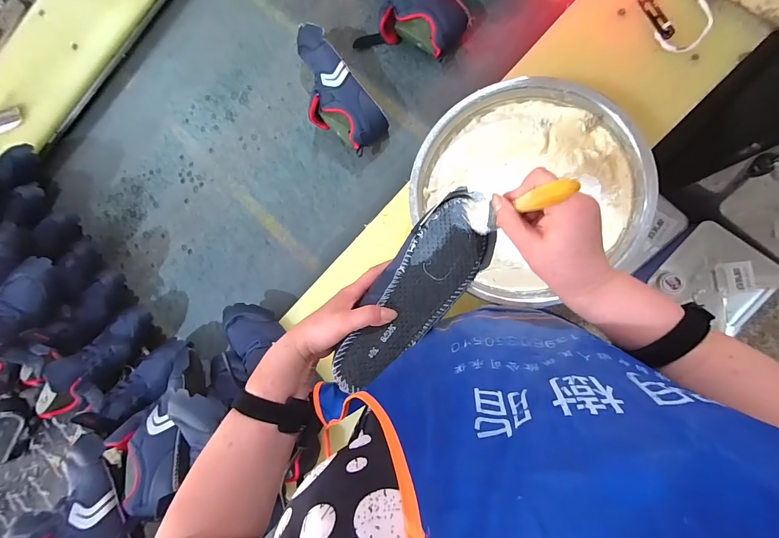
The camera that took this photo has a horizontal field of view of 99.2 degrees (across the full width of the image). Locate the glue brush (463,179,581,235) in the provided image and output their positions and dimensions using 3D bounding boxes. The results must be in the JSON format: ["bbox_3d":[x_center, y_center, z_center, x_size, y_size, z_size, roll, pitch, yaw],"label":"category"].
[{"bbox_3d":[0.121,-0.061,0.330,0.010,0.150,0.037,2,88,-19],"label":"glue brush"}]

